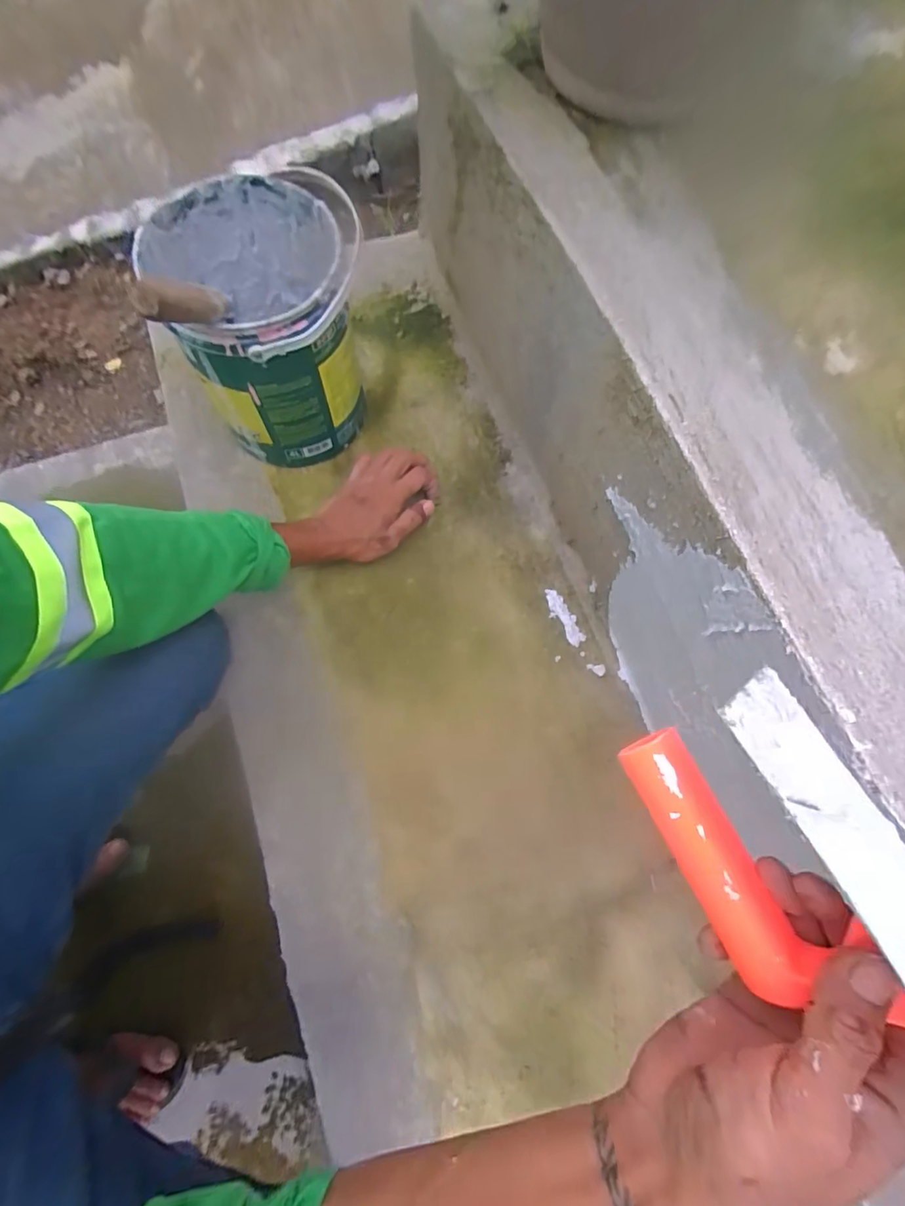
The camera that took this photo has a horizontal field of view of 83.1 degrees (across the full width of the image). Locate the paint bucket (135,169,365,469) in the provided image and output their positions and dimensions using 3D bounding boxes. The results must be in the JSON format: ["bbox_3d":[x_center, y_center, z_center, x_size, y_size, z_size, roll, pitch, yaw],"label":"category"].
[{"bbox_3d":[-0.183,-0.264,0.530,0.168,0.212,0.180,-11,73,-7],"label":"paint bucket"}]

